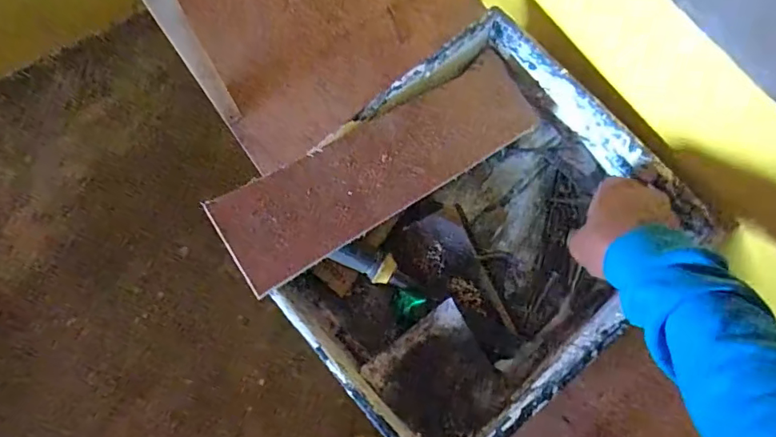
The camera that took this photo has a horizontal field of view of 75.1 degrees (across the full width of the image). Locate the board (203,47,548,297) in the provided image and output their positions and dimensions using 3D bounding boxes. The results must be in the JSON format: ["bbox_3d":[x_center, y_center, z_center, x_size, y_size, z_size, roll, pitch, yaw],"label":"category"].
[{"bbox_3d":[0.001,-0.047,0.441,0.297,0.012,0.085,-32,92,-16],"label":"board"}]

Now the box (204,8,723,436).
[{"bbox_3d":[0.067,0.014,0.449,0.324,0.078,0.281,-40,80,-10],"label":"box"}]

